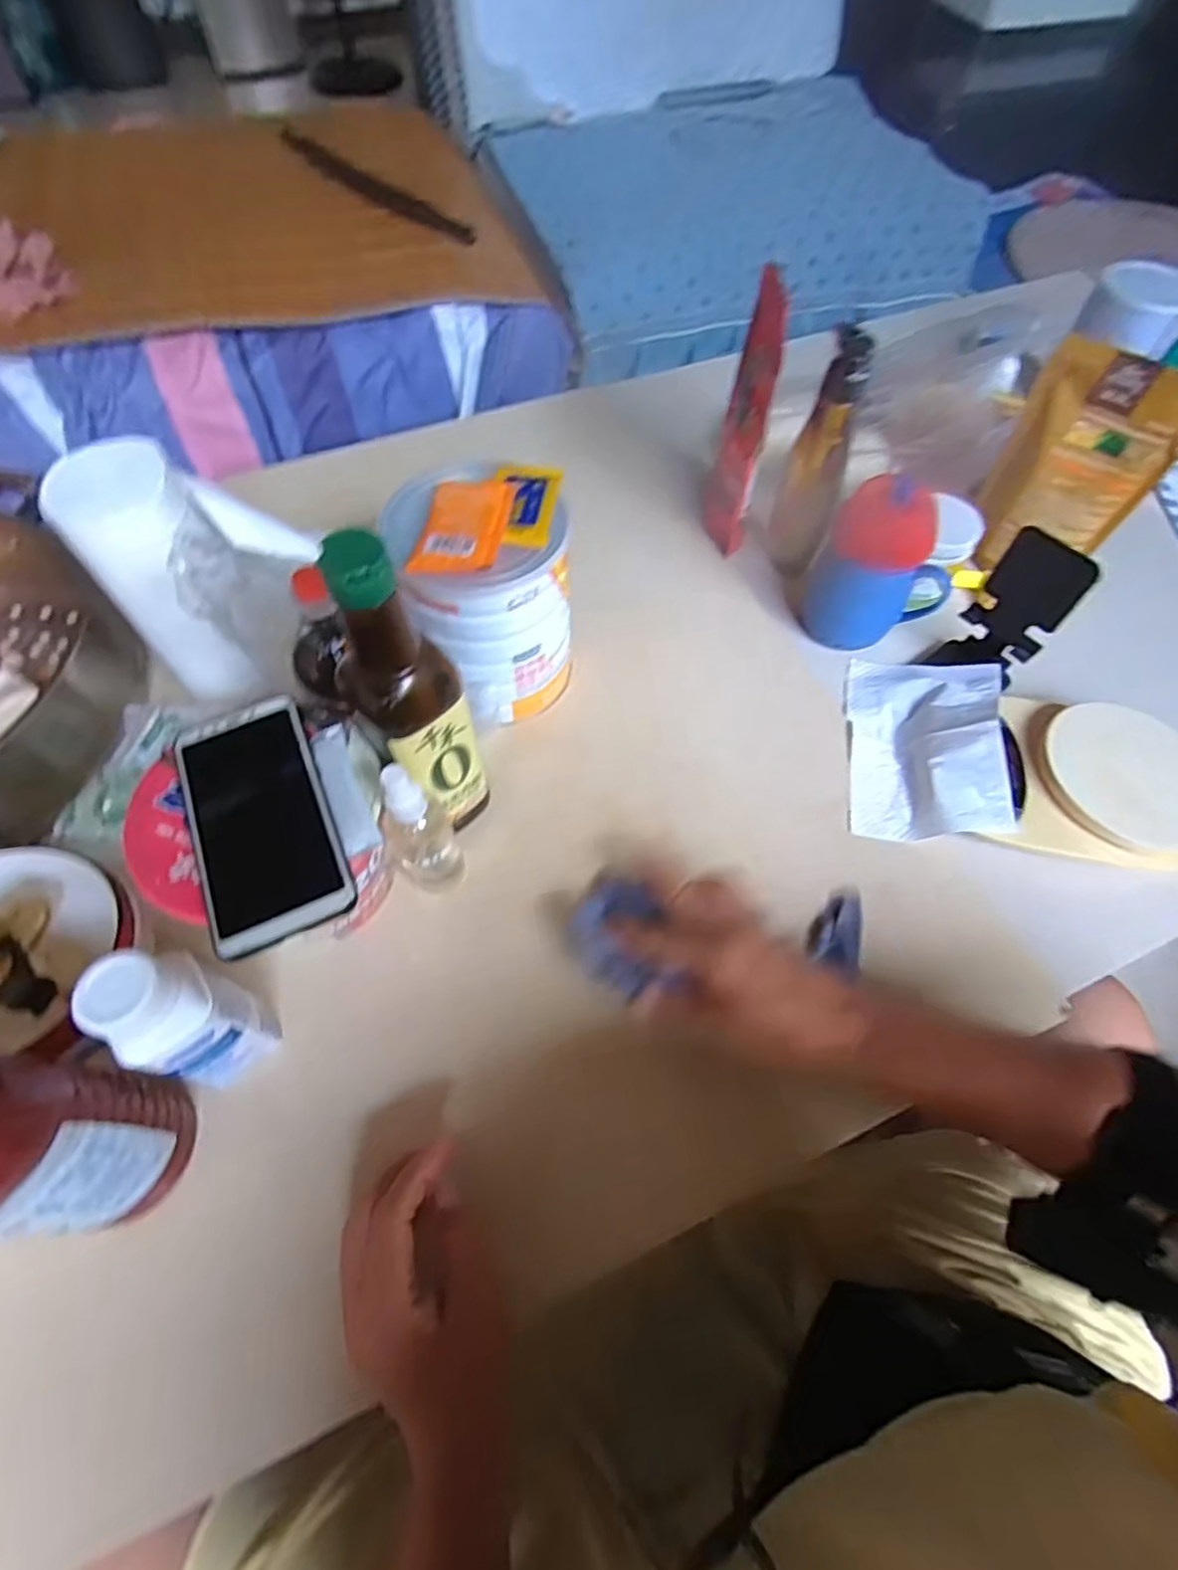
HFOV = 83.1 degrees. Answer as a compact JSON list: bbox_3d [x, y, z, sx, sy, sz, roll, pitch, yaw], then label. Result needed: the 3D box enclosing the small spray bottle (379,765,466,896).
[{"bbox_3d":[-0.113,0.032,0.436,0.044,0.145,0.039,-20,64,-12],"label":"small spray bottle"}]

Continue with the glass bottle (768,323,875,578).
[{"bbox_3d":[0.199,-0.274,0.573,0.050,0.194,0.052,16,62,8],"label":"glass bottle"}]

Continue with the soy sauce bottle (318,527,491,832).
[{"bbox_3d":[-0.104,-0.037,0.409,0.063,0.253,0.051,-24,65,-13],"label":"soy sauce bottle"}]

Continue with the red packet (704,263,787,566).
[{"bbox_3d":[0.140,-0.328,0.597,0.037,0.199,0.108,11,62,5],"label":"red packet"}]

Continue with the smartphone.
[{"bbox_3d":[-0.192,0.017,0.389,0.076,0.008,0.158,-22,64,-12],"label":"smartphone"}]

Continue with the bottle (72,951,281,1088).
[{"bbox_3d":[-0.226,0.133,0.376,0.045,0.131,0.051,30,65,14],"label":"bottle"}]

